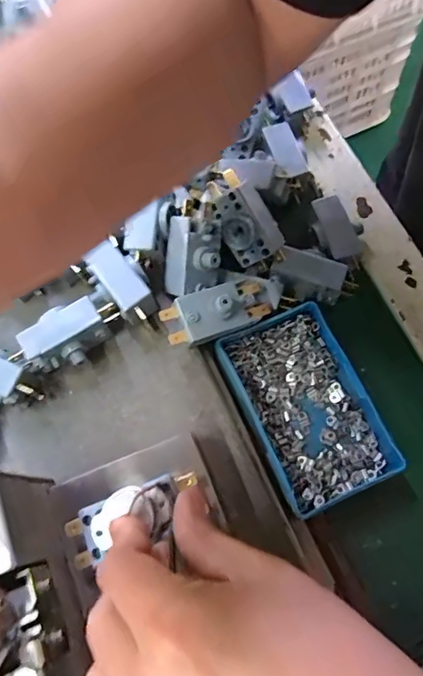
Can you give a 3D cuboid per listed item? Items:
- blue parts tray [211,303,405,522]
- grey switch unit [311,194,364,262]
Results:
[{"bbox_3d":[0.058,0.039,0.316,0.073,0.018,0.114,-24,71,-7],"label":"blue parts tray"},{"bbox_3d":[0.085,-0.071,0.351,0.023,0.024,0.044,-17,70,-3],"label":"grey switch unit"}]

